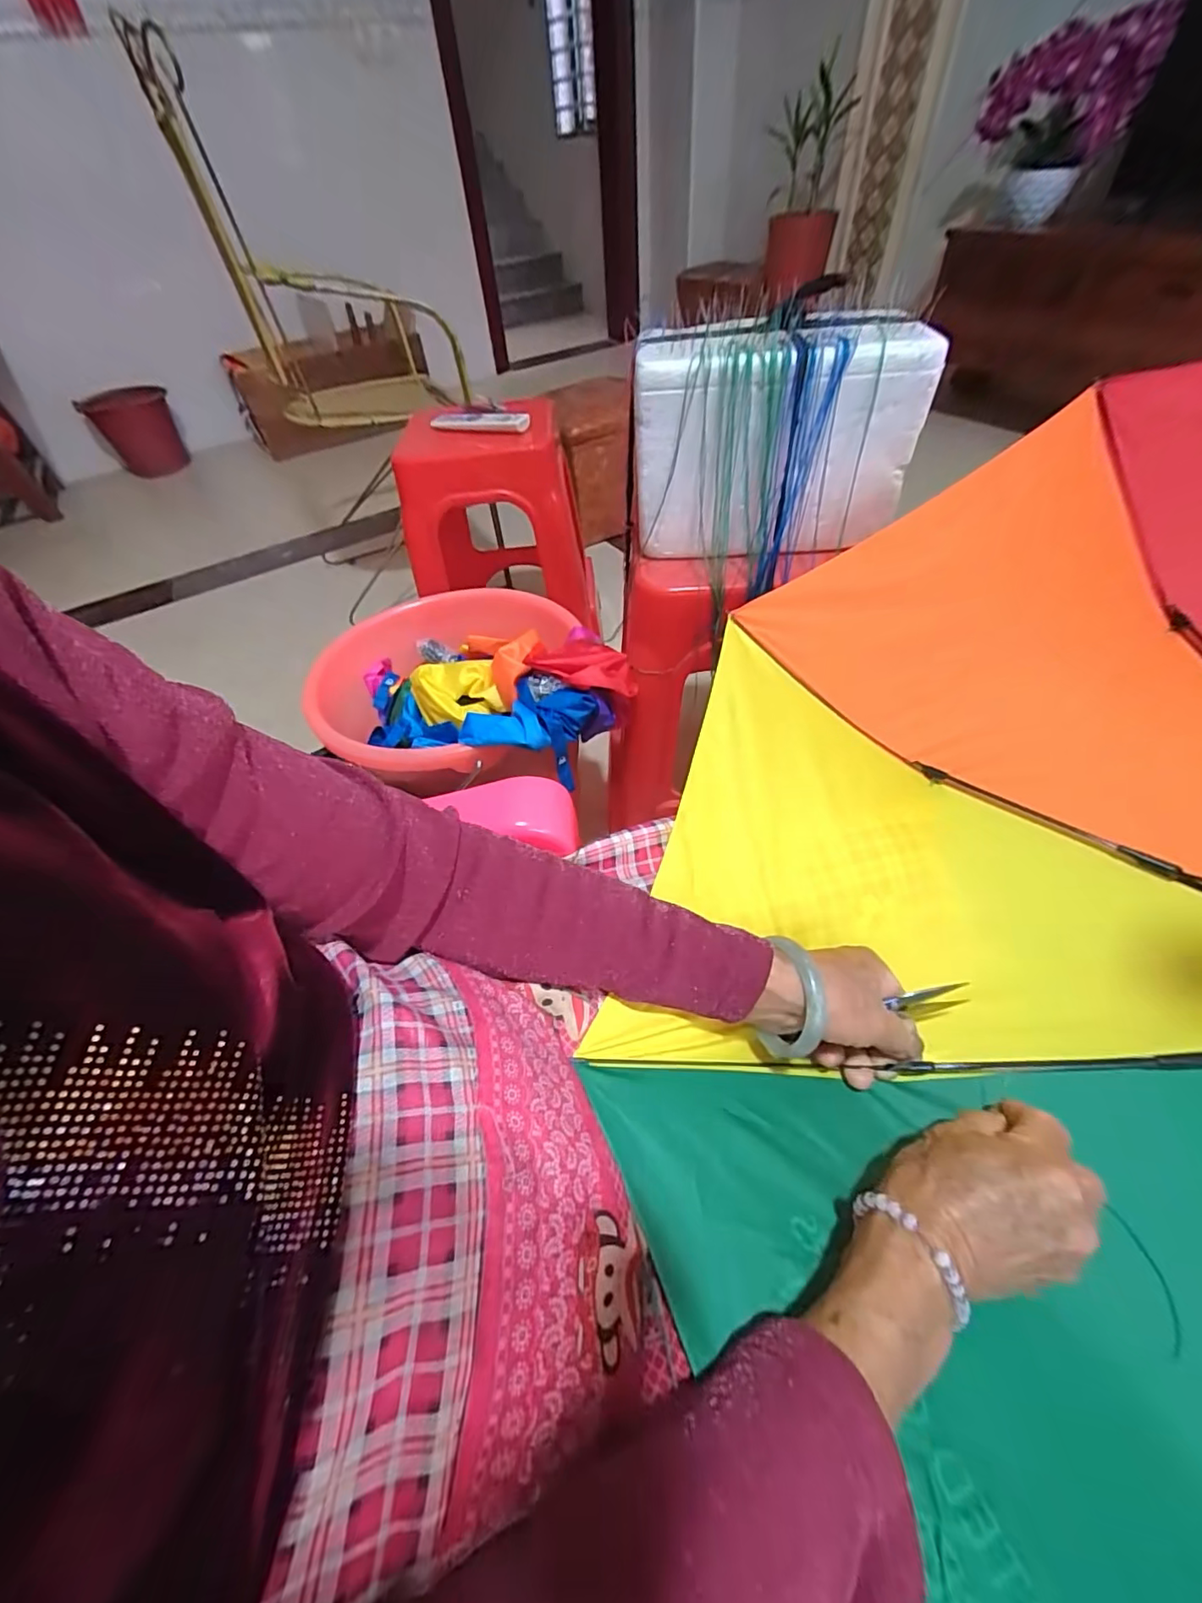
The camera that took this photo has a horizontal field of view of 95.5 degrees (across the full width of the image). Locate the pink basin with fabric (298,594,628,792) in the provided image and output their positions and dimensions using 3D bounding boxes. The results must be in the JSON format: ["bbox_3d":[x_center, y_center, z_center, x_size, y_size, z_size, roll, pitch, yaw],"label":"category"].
[{"bbox_3d":[-0.178,-0.176,0.750,0.351,0.142,0.375,-20,51,-11],"label":"pink basin with fabric"}]

